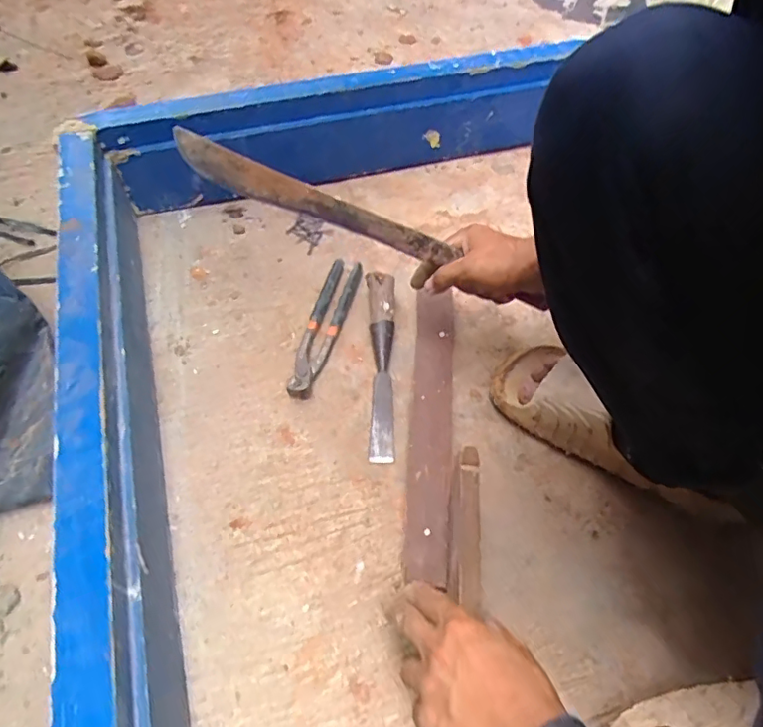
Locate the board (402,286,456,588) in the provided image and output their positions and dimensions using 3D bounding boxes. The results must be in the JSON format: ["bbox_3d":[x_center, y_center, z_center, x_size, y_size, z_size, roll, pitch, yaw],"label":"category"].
[{"bbox_3d":[0.056,0.061,0.652,0.054,0.030,0.363,4,54,3],"label":"board"}]

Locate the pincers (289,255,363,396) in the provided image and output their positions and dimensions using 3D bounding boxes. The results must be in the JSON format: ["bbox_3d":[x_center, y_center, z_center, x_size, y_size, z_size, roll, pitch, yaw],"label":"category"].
[{"bbox_3d":[-0.072,-0.053,0.719,0.042,0.024,0.223,13,57,9],"label":"pincers"}]

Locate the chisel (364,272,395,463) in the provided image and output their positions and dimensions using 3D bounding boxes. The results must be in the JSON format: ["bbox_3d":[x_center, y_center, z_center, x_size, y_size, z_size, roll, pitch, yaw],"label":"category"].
[{"bbox_3d":[0.001,-0.005,0.678,0.035,0.034,0.249,-2,56,-1],"label":"chisel"}]

